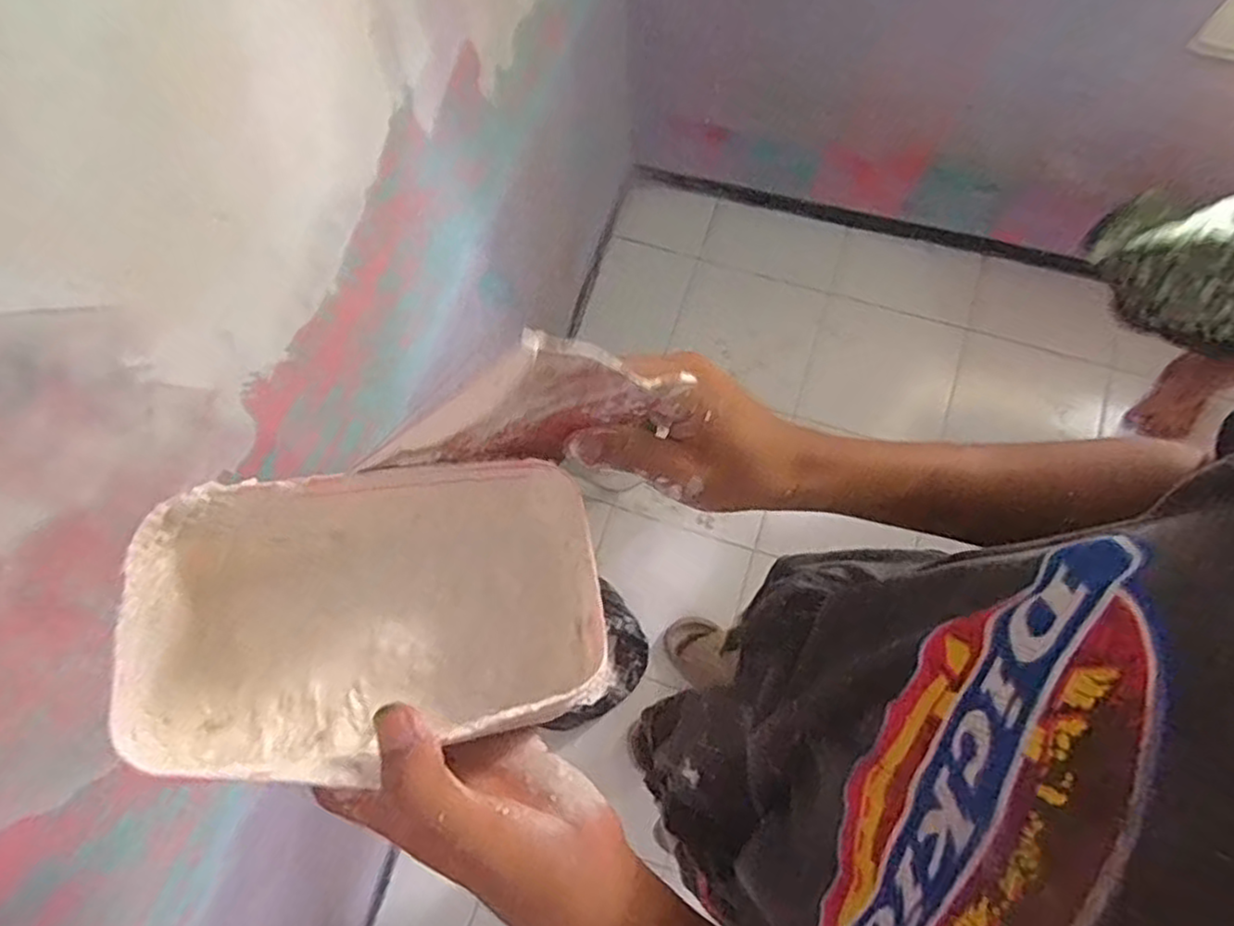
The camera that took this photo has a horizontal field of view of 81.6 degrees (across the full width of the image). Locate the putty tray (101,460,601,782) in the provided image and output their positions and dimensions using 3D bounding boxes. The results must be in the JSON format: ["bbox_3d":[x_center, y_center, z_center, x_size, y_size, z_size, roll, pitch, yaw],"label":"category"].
[{"bbox_3d":[-0.102,0.066,0.312,0.183,0.076,0.119,-11,69,-4],"label":"putty tray"}]

